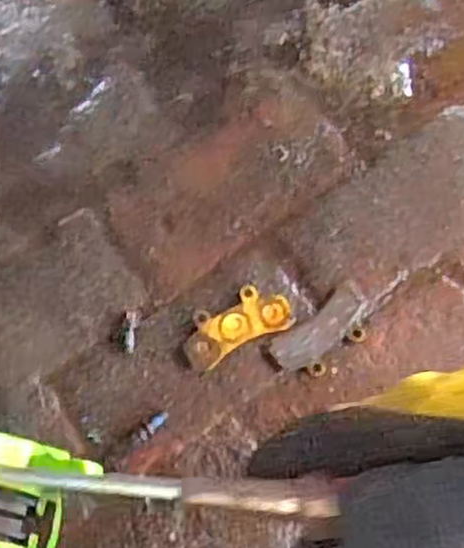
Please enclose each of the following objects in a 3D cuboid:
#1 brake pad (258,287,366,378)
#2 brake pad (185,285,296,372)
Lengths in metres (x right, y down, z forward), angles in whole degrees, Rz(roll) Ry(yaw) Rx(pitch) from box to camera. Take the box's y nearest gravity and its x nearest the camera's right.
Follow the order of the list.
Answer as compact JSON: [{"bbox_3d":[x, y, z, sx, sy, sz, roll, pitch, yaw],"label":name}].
[{"bbox_3d":[0.068,0.047,0.575,0.084,0.010,0.040,-38,81,-6],"label":"brake pad"},{"bbox_3d":[0.002,0.038,0.580,0.085,0.005,0.041,-27,80,-5],"label":"brake pad"}]

